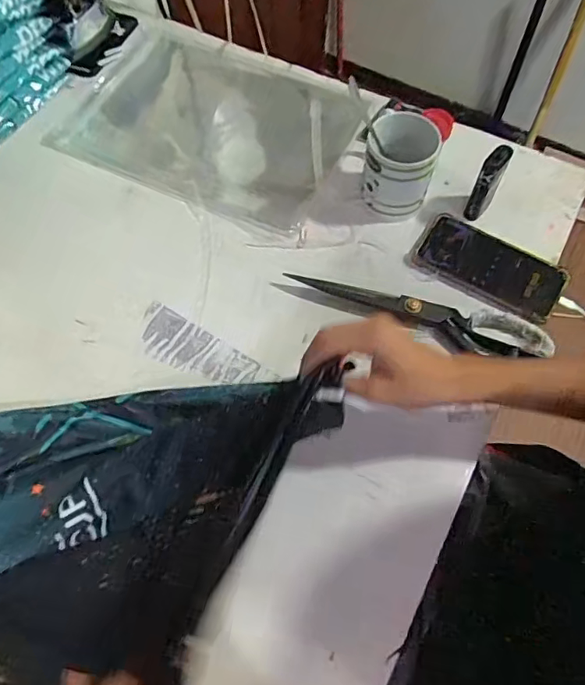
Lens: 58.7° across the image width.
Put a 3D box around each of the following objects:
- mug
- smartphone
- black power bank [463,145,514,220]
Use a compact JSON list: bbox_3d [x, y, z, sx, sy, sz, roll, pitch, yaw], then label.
[{"bbox_3d":[0.128,-0.204,0.610,0.089,0.096,0.081,8,64,5],"label":"mug"},{"bbox_3d":[0.227,-0.089,0.603,0.165,0.008,0.094,30,68,15],"label":"smartphone"},{"bbox_3d":[0.223,-0.182,0.598,0.025,0.083,0.036,22,66,11],"label":"black power bank"}]

